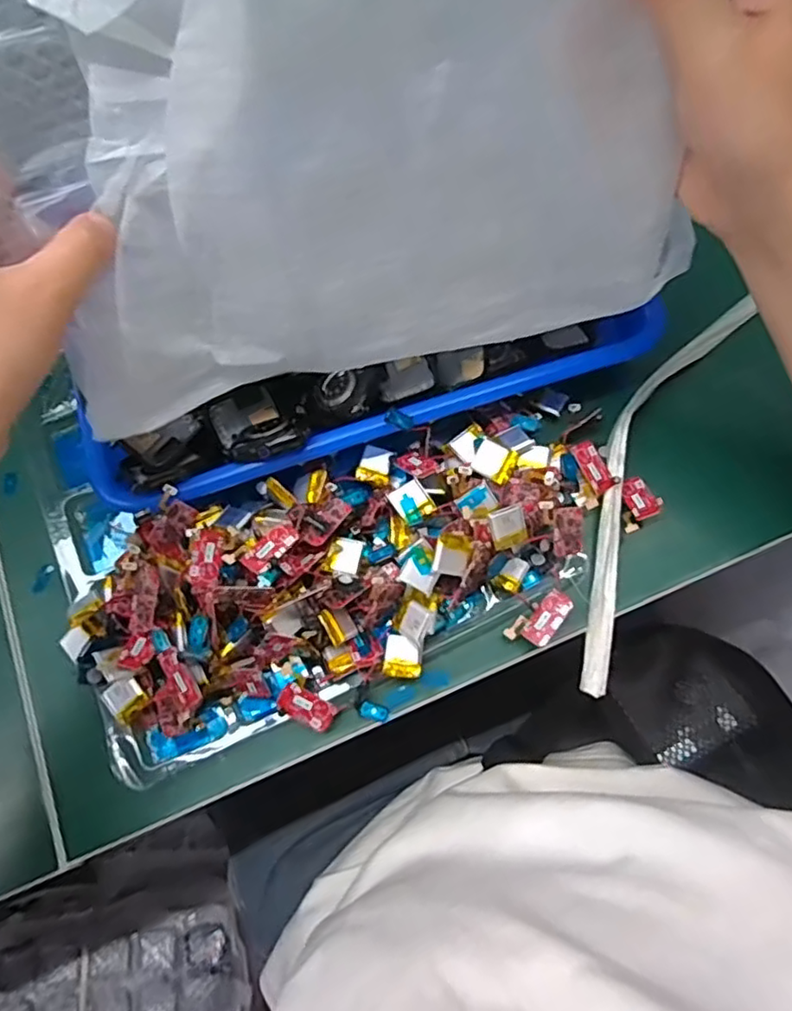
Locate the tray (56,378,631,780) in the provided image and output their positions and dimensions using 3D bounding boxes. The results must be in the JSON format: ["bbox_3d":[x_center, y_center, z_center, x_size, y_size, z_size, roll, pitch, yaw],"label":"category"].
[{"bbox_3d":[-0.024,0.029,0.333,0.301,0.045,0.147,-17,70,-4],"label":"tray"}]

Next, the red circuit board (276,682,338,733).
[{"bbox_3d":[-0.044,0.100,0.316,0.030,0.004,0.014,34,72,-16],"label":"red circuit board"}]

